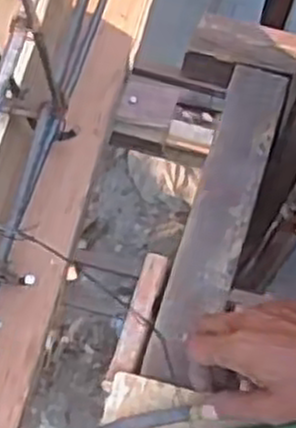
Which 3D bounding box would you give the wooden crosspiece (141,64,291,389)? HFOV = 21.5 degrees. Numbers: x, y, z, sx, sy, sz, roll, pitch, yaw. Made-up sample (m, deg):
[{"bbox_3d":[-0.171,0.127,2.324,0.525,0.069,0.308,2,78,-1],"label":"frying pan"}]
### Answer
[{"bbox_3d":[0.063,0.003,0.688,0.052,0.022,0.297,17,73,4],"label":"wooden crosspiece"}]

